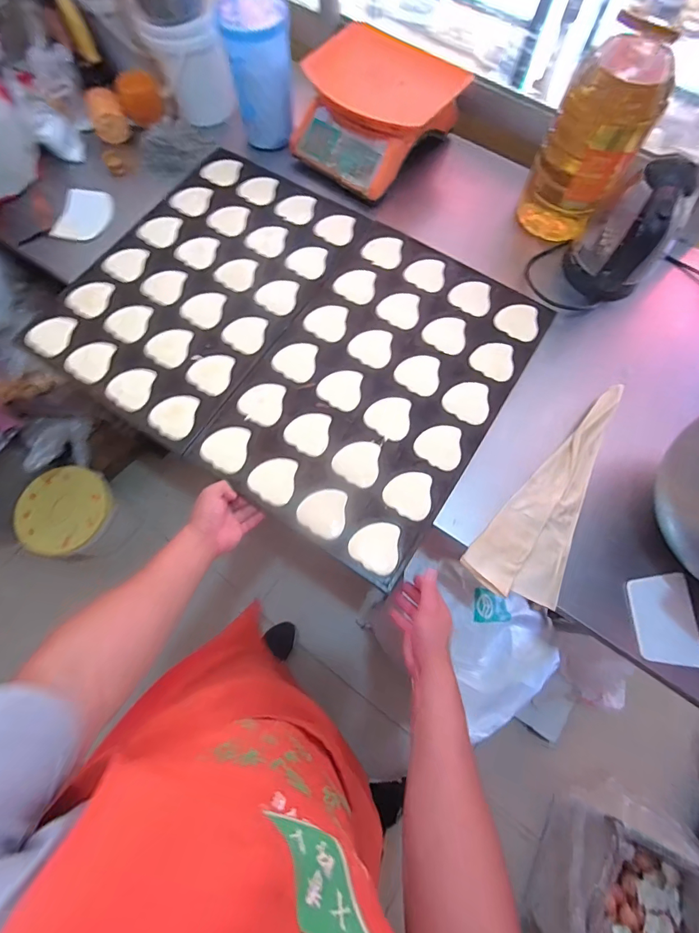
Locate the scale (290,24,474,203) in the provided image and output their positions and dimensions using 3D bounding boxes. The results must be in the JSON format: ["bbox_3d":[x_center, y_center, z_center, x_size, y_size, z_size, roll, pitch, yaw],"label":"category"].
[{"bbox_3d":[0.045,-0.731,0.856,0.283,0.120,0.303,42,77,12],"label":"scale"}]

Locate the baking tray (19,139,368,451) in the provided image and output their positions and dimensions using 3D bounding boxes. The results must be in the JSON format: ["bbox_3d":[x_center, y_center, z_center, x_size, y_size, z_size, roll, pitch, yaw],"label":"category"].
[{"bbox_3d":[-0.274,-0.353,0.752,0.390,0.019,0.574,32,75,10],"label":"baking tray"}]

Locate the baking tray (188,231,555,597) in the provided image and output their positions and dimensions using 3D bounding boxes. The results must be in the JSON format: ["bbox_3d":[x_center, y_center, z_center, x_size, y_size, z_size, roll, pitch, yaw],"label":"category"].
[{"bbox_3d":[0.051,-0.142,0.694,0.381,0.017,0.561,32,75,10],"label":"baking tray"}]

